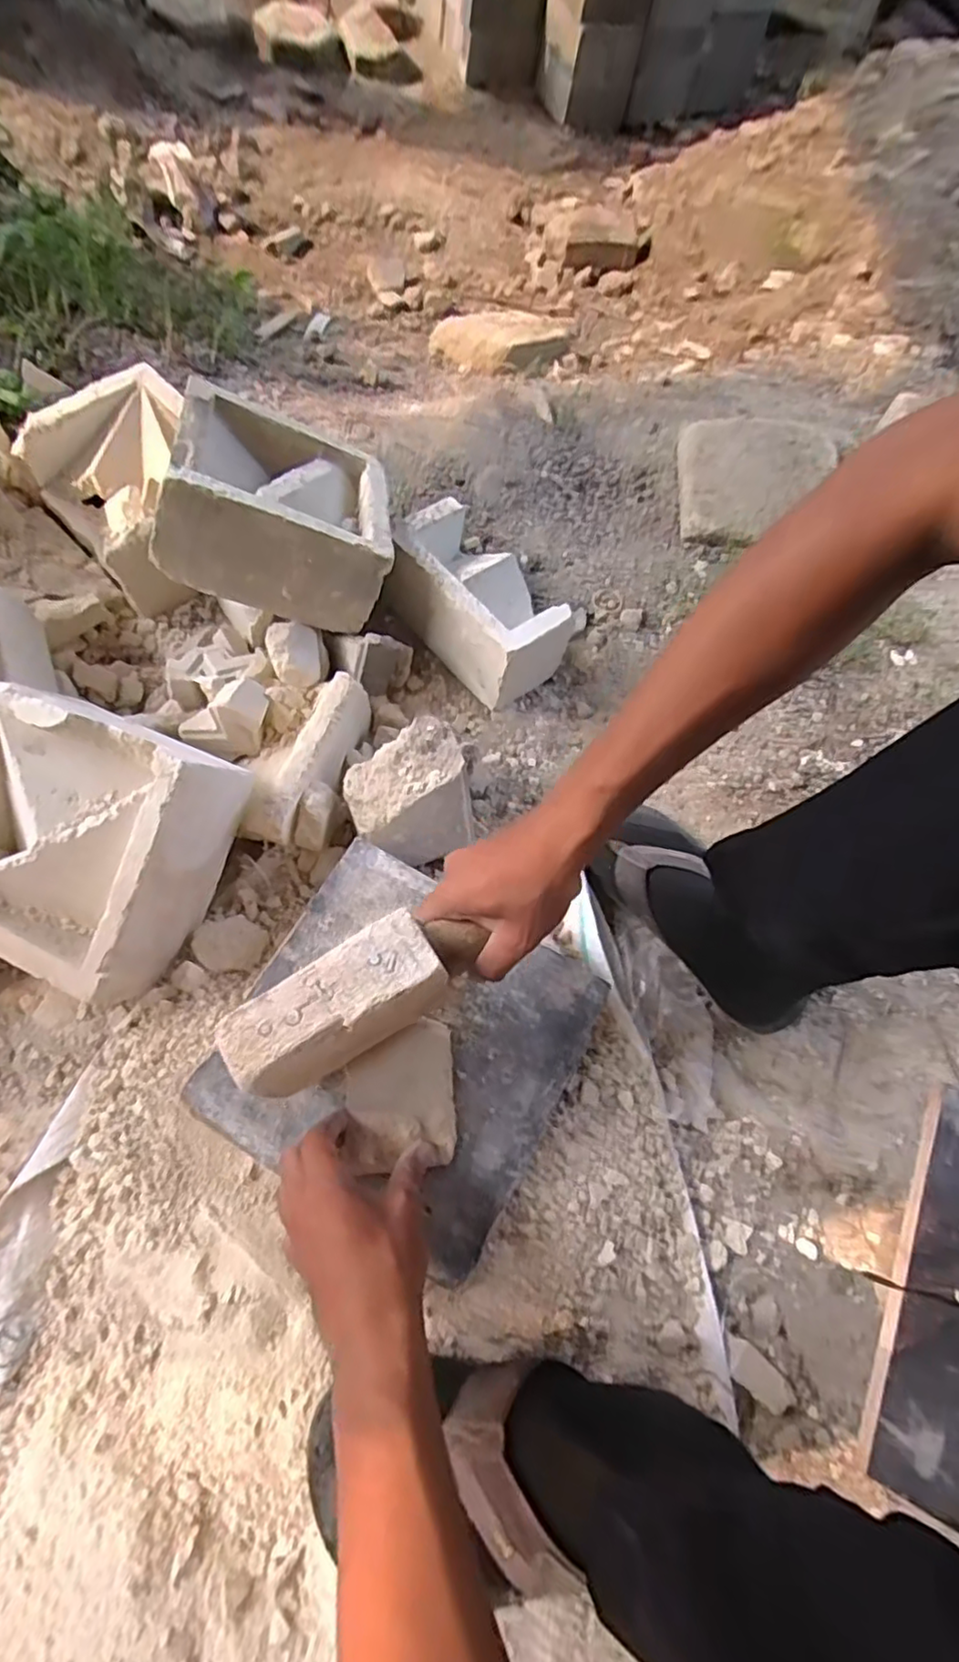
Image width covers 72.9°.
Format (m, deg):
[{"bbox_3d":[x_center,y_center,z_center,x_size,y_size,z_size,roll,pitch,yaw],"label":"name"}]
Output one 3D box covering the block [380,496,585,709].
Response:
[{"bbox_3d":[0.013,-0.266,0.713,0.155,0.088,0.197,-41,77,-20],"label":"block"}]

